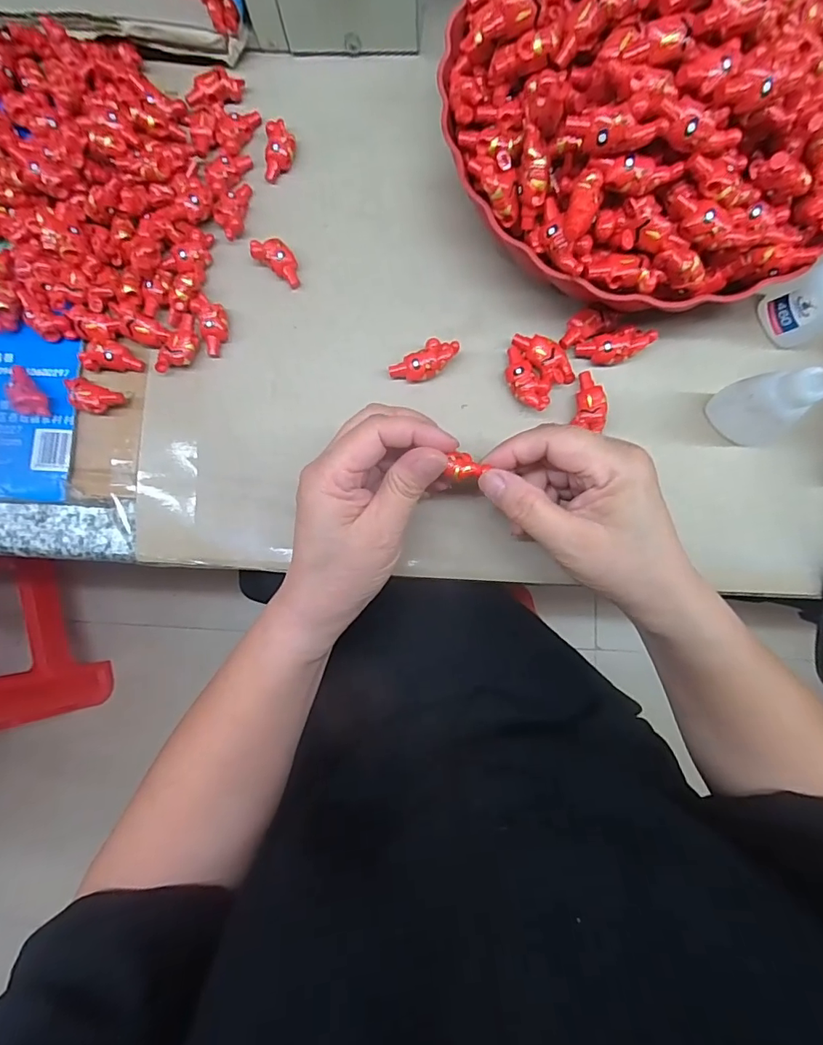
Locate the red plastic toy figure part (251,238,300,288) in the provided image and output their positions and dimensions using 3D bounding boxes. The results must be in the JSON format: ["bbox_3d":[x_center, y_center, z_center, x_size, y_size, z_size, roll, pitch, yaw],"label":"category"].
[{"bbox_3d":[-0.083,-0.166,0.305,0.035,0.014,0.018,38,86,6],"label":"red plastic toy figure part"}]

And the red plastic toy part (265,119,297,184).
[{"bbox_3d":[-0.084,-0.241,0.313,0.018,0.013,0.037,7,84,4],"label":"red plastic toy part"}]

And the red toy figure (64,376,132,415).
[{"bbox_3d":[-0.197,-0.077,0.297,0.035,0.012,0.019,16,84,5],"label":"red toy figure"}]

